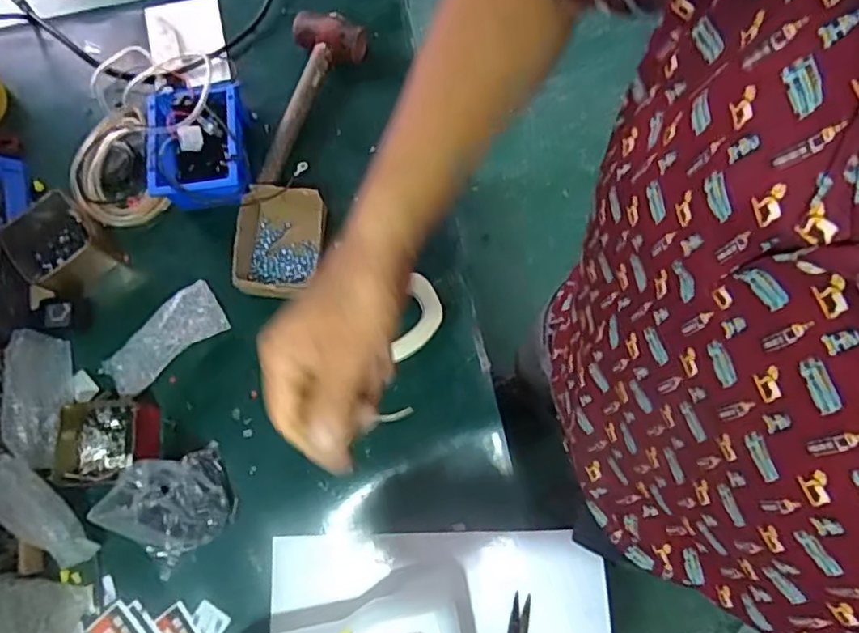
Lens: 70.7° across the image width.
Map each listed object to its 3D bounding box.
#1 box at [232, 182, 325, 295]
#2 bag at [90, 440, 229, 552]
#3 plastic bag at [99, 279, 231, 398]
[{"bbox_3d":[-0.191,-0.092,0.787,0.106,0.057,0.140,5,76,3],"label":"box"},{"bbox_3d":[-0.301,0.217,0.696,0.113,0.088,0.106,-21,76,-3],"label":"bag"},{"bbox_3d":[-0.342,0.029,0.774,0.164,0.028,0.078,-38,78,-8],"label":"plastic bag"}]

